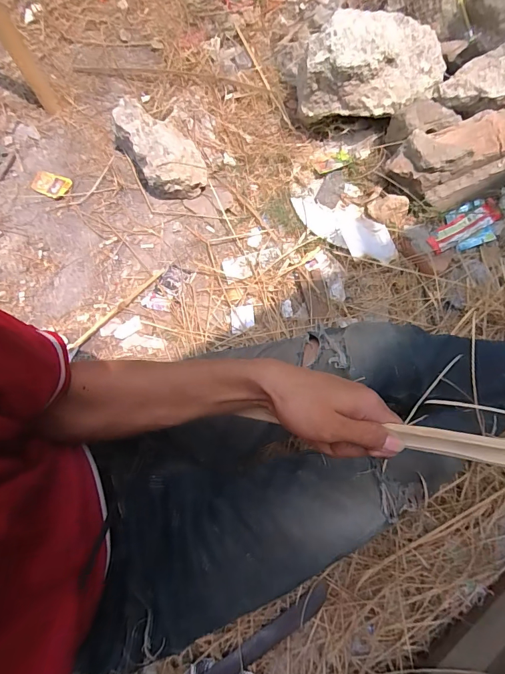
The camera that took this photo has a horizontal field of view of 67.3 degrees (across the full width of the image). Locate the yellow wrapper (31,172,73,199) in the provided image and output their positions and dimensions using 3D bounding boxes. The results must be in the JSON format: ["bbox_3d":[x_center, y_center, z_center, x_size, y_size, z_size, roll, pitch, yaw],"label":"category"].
[{"bbox_3d":[-0.554,-0.419,1.045,0.102,0.015,0.066,19,74,6],"label":"yellow wrapper"}]

